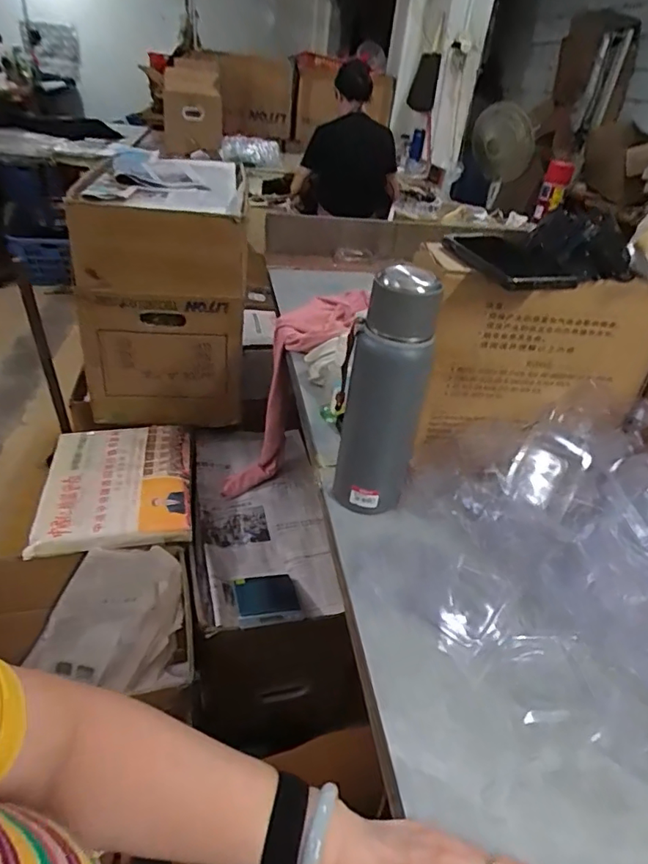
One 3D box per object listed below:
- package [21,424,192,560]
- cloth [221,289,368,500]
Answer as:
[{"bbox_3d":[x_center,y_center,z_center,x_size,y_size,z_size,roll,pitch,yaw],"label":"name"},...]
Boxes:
[{"bbox_3d":[-0.417,0.098,1.072,0.279,0.033,0.344,-3,36,-15],"label":"package"},{"bbox_3d":[-0.088,-0.076,1.118,0.178,0.395,0.255,12,35,7],"label":"cloth"}]

